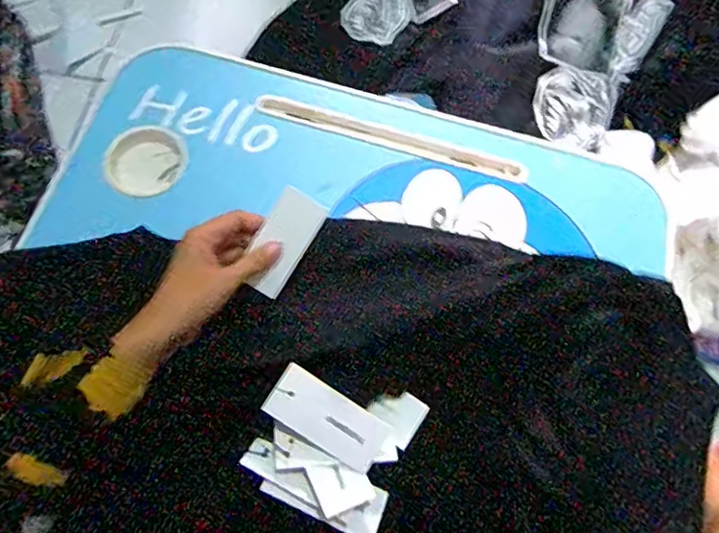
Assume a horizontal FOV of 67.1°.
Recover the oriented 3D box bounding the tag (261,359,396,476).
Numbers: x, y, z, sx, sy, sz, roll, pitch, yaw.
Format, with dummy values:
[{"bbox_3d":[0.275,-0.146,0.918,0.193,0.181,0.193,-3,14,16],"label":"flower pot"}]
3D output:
[{"bbox_3d":[-0.023,0.113,0.403,0.091,0.006,0.040,33,71,-5],"label":"tag"}]

